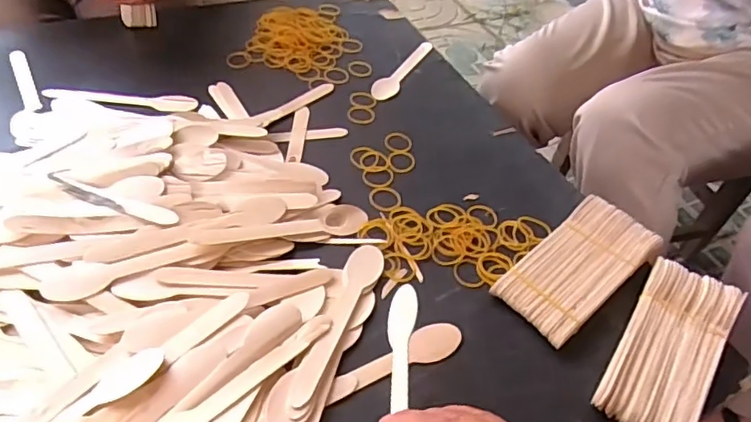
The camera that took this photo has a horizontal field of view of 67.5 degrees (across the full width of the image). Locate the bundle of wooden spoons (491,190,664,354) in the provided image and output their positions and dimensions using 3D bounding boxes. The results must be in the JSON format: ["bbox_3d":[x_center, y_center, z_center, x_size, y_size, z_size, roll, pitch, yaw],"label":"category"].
[{"bbox_3d":[0.170,0.045,0.471,0.146,0.023,0.072,-31,56,-30],"label":"bundle of wooden spoons"}]

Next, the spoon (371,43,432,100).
[{"bbox_3d":[0.033,-0.173,0.678,0.027,0.004,0.142,22,48,15],"label":"spoon"}]

